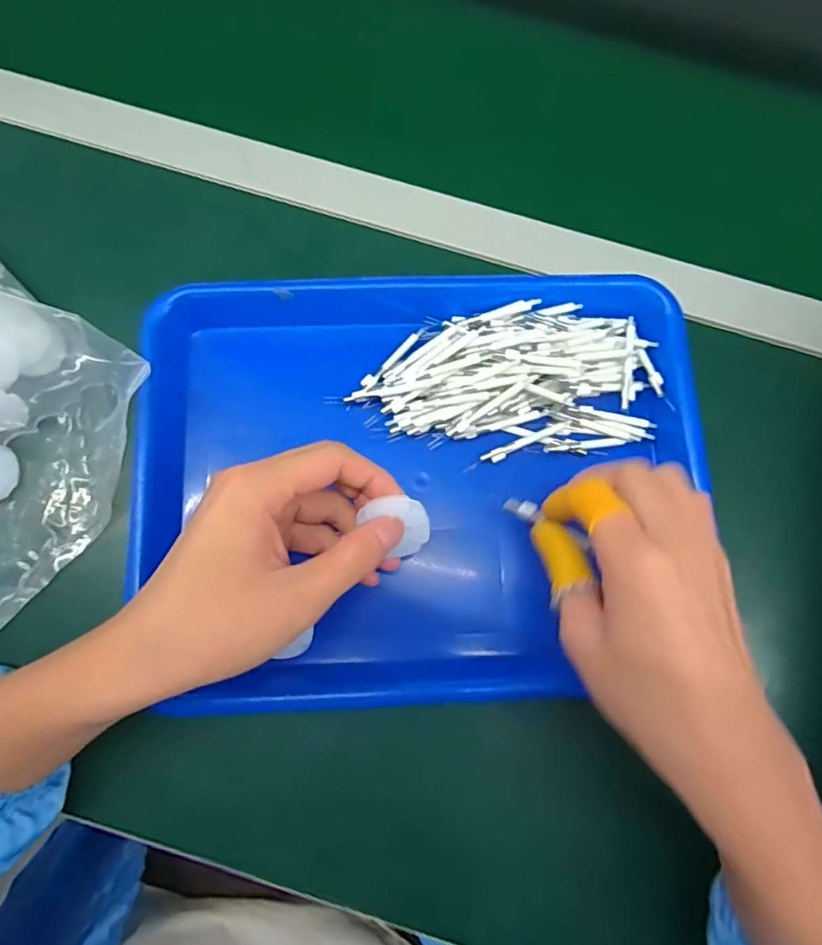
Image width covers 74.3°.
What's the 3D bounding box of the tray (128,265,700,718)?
[{"bbox_3d":[0.006,0.005,0.329,0.317,0.048,0.261,1,77,-2],"label":"tray"}]

